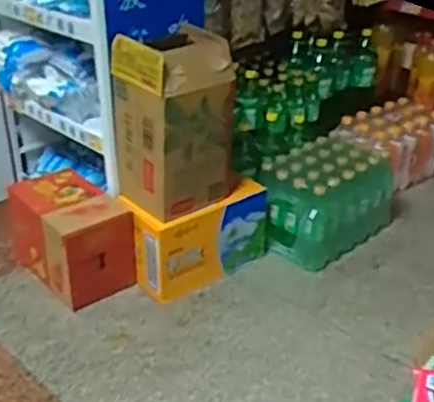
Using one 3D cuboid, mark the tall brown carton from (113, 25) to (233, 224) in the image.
[{"bbox_3d":[-0.094,-0.194,1.545,0.229,0.360,0.187,-20,35,-31],"label":"tall brown carton"}]

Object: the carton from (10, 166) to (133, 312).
[{"bbox_3d":[-0.383,0.080,1.722,0.214,0.221,0.333,-23,36,-32],"label":"carton"}]

